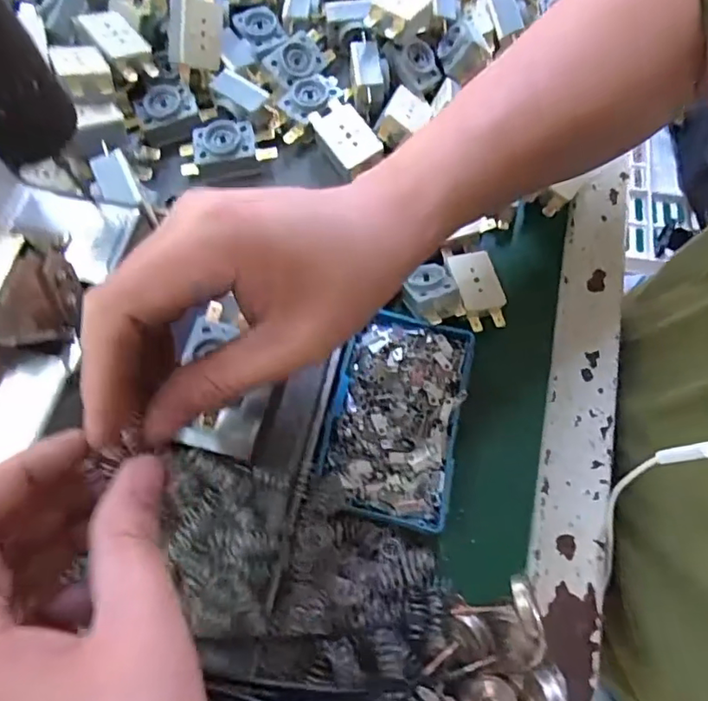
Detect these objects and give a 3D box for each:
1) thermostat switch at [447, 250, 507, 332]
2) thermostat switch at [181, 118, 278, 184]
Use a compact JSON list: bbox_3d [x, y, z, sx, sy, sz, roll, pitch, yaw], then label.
[{"bbox_3d":[0.075,-0.037,0.333,0.027,0.011,0.046,-15,69,-6],"label":"thermostat switch"},{"bbox_3d":[-0.077,-0.122,0.339,0.057,0.022,0.028,-4,68,-2],"label":"thermostat switch"}]

